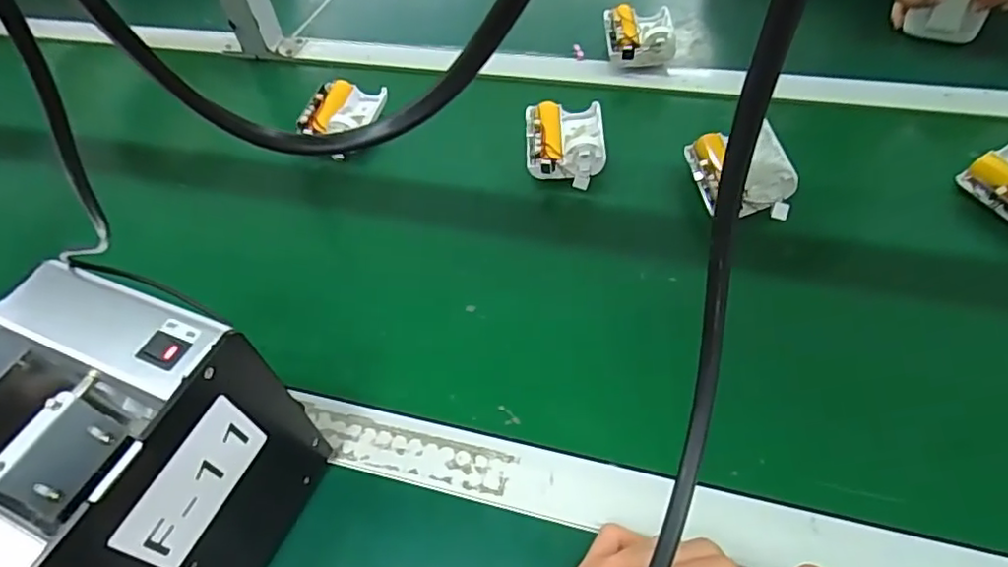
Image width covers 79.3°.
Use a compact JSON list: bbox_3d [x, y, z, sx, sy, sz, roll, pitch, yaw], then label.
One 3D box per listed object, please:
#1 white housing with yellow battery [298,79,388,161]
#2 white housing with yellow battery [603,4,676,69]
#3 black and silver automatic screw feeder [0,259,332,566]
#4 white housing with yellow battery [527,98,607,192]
[{"bbox_3d":[-0.159,-0.162,0.608,0.066,0.043,0.094,12,55,15],"label":"white housing with yellow battery"},{"bbox_3d":[0.143,-0.262,0.649,0.068,0.045,0.072,0,52,6],"label":"white housing with yellow battery"},{"bbox_3d":[-0.205,0.113,0.300,0.123,0.148,0.174,17,56,18],"label":"black and silver automatic screw feeder"},{"bbox_3d":[0.056,-0.131,0.556,0.069,0.045,0.092,-2,52,5],"label":"white housing with yellow battery"}]

